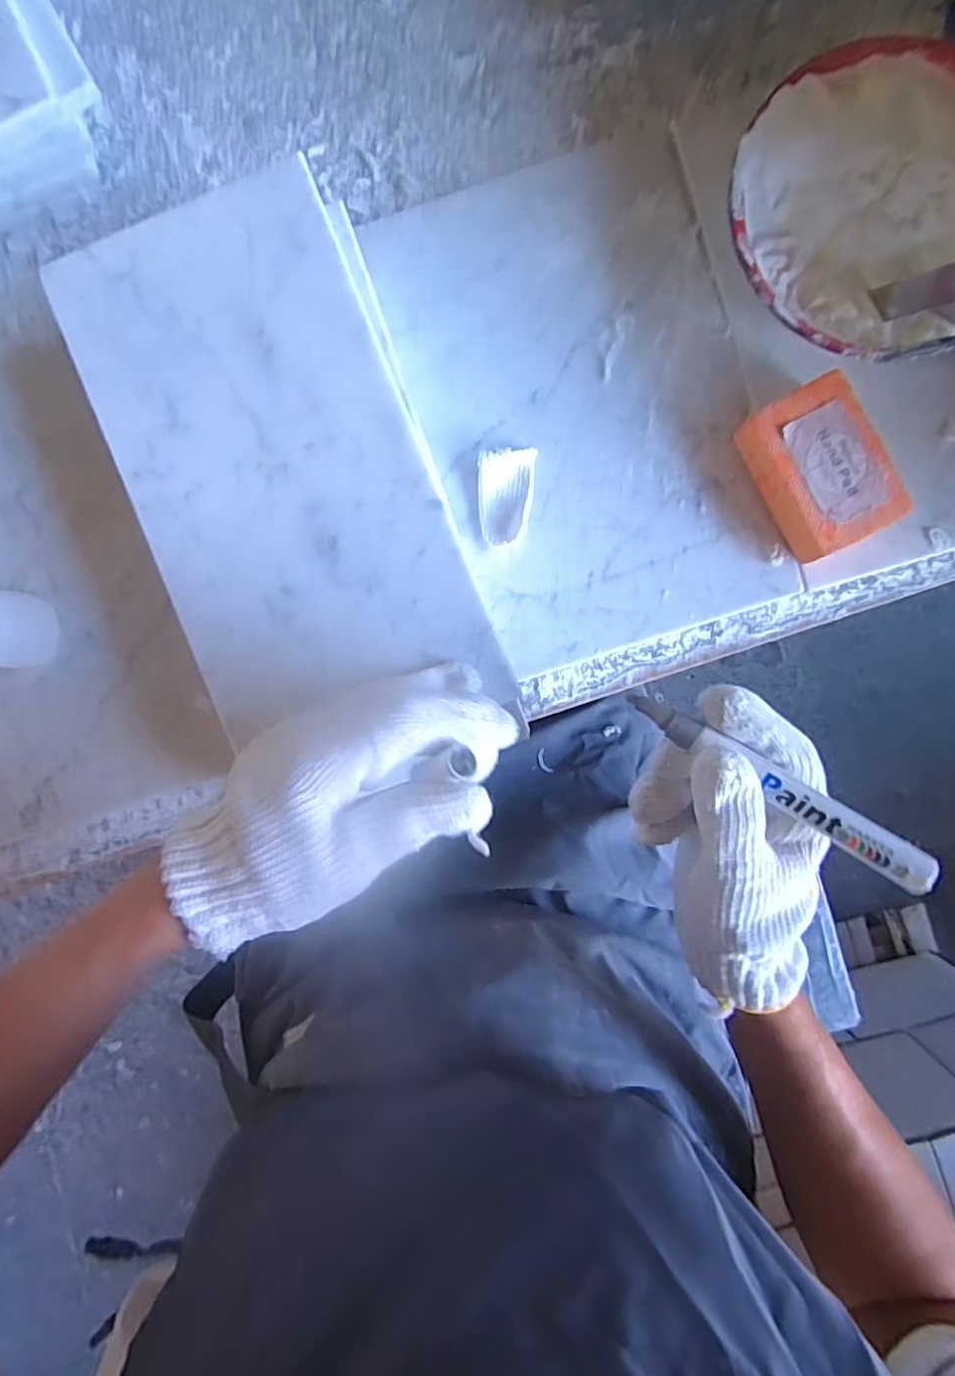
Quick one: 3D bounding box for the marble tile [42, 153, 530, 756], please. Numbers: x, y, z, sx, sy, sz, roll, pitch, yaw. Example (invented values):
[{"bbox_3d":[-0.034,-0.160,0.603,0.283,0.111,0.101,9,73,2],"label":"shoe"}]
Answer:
[{"bbox_3d":[-0.105,-0.112,0.314,0.151,0.018,0.290,-22,86,3],"label":"marble tile"}]

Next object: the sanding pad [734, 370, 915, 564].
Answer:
[{"bbox_3d":[0.203,-0.128,0.351,0.062,0.024,0.091,-27,89,4],"label":"sanding pad"}]

